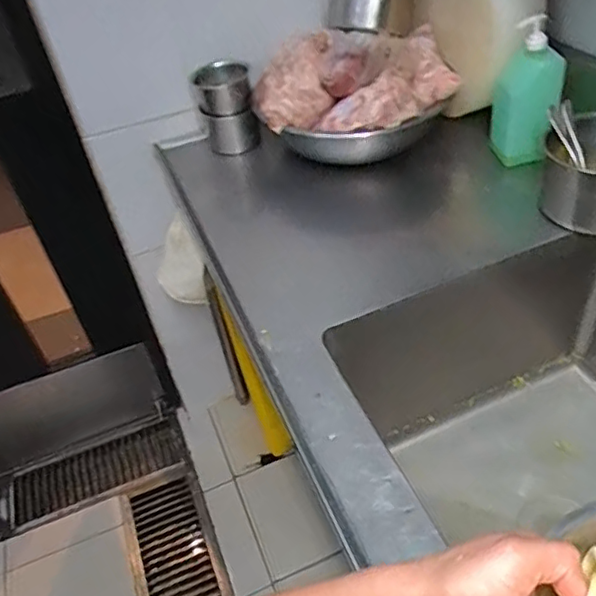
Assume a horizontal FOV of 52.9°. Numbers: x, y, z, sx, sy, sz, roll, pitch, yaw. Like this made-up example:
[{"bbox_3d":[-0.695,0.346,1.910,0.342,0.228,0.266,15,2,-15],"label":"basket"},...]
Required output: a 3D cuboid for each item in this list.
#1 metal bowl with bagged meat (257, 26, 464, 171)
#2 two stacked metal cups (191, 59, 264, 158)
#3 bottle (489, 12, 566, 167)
[{"bbox_3d":[0.104,-0.372,1.105,0.357,0.187,0.281,0,43,9],"label":"metal bowl with bagged meat"},{"bbox_3d":[-0.141,-0.381,1.209,0.105,0.181,0.105,-4,42,4],"label":"two stacked metal cups"},{"bbox_3d":[0.380,-0.337,0.997,0.105,0.215,0.082,7,45,16],"label":"bottle"}]

